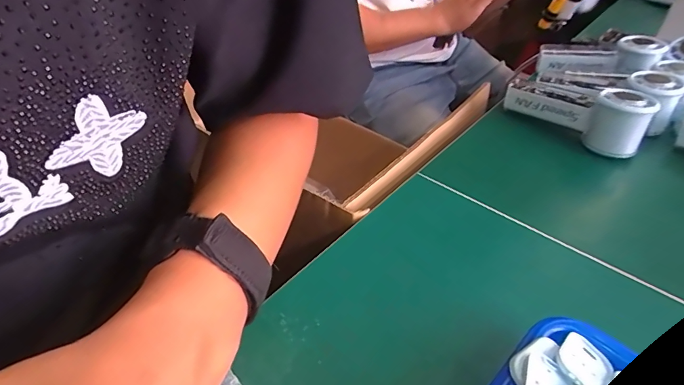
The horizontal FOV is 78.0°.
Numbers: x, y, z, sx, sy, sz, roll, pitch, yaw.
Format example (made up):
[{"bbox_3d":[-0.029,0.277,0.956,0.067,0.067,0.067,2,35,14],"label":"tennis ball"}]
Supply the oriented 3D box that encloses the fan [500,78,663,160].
[{"bbox_3d":[0.271,-0.102,0.490,0.049,0.059,0.156,-31,51,-34],"label":"fan"}]

